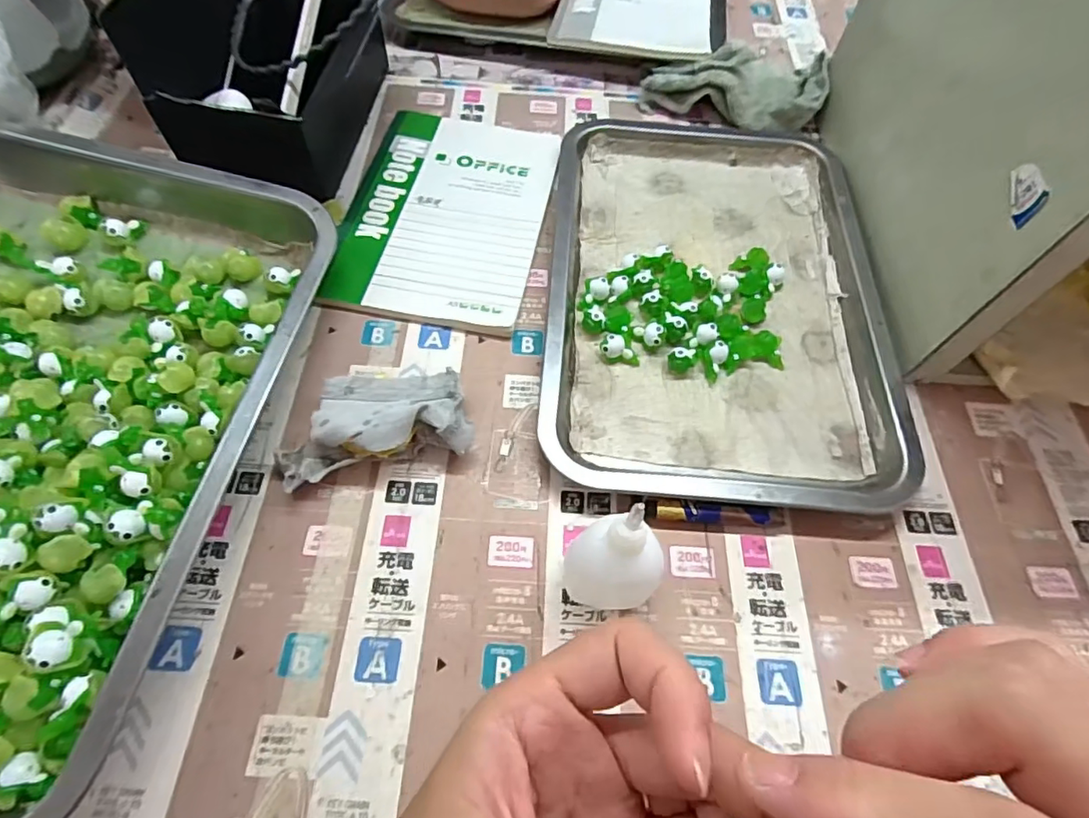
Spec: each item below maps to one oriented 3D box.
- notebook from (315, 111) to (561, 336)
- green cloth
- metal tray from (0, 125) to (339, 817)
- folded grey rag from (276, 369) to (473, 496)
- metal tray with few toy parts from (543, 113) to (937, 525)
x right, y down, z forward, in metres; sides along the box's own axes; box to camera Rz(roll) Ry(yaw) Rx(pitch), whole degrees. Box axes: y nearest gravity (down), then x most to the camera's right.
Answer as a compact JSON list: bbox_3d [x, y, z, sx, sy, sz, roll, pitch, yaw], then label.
[{"bbox_3d":[-0.068,-0.146,0.413,0.134,0.008,0.200,9,61,2],"label":"notebook"},{"bbox_3d":[0.162,-0.281,0.480,0.150,0.039,0.089,13,61,5],"label":"green cloth"},{"bbox_3d":[-0.303,0.001,0.294,0.314,0.048,0.375,8,61,2],"label":"metal tray"},{"bbox_3d":[-0.094,0.005,0.311,0.100,0.035,0.059,-11,62,-9],"label":"folded grey rag"},{"bbox_3d":[0.112,-0.087,0.381,0.213,0.020,0.319,6,61,0],"label":"metal tray with few toy parts"}]

